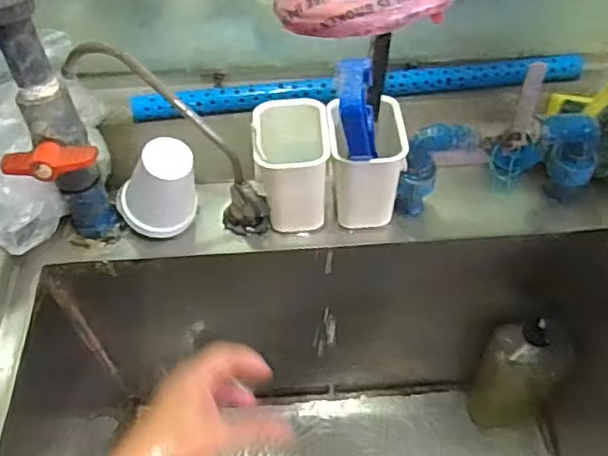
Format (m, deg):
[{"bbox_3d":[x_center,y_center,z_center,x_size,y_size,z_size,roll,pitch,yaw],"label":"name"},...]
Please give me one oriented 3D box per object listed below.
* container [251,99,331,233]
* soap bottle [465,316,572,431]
[{"bbox_3d":[-0.011,-0.060,0.625,0.073,0.108,0.081,-3,52,0],"label":"container"},{"bbox_3d":[0.284,0.203,0.832,0.093,0.260,0.073,30,59,23],"label":"soap bottle"}]

